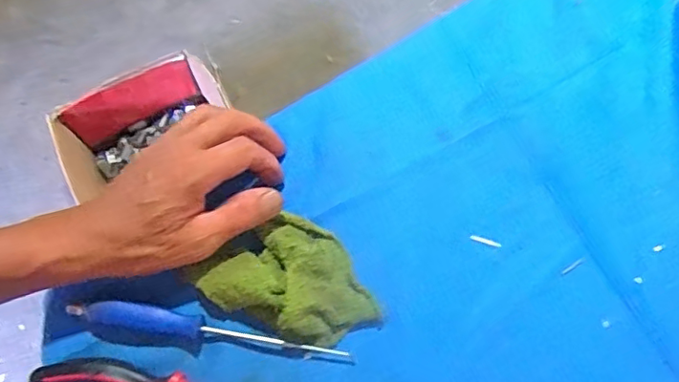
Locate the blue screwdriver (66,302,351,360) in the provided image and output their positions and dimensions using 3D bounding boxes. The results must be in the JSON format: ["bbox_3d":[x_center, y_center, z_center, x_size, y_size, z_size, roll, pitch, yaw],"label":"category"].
[{"bbox_3d":[-0.089,0.098,0.382,0.182,0.018,0.024,9,69,4],"label":"blue screwdriver"}]

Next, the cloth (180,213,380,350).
[{"bbox_3d":[-0.031,0.057,0.389,0.121,0.032,0.076,23,71,10],"label":"cloth"}]

